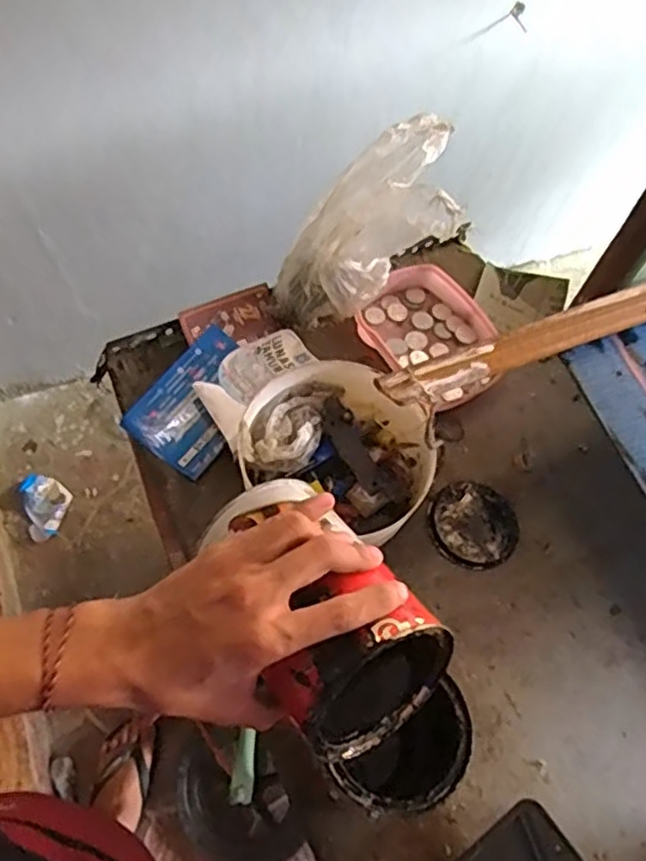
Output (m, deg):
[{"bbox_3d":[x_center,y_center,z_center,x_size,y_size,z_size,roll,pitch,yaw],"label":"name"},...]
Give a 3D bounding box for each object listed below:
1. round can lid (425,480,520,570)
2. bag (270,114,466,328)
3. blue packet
[{"bbox_3d":[0.145,0.091,0.658,0.084,0.014,0.083,2,63,-3],"label":"round can lid"},{"bbox_3d":[0.050,-0.193,0.686,0.120,0.076,0.249,48,110,18],"label":"bag"},{"bbox_3d":[-0.120,-0.030,0.691,0.095,0.018,0.147,33,66,12],"label":"blue packet"}]

